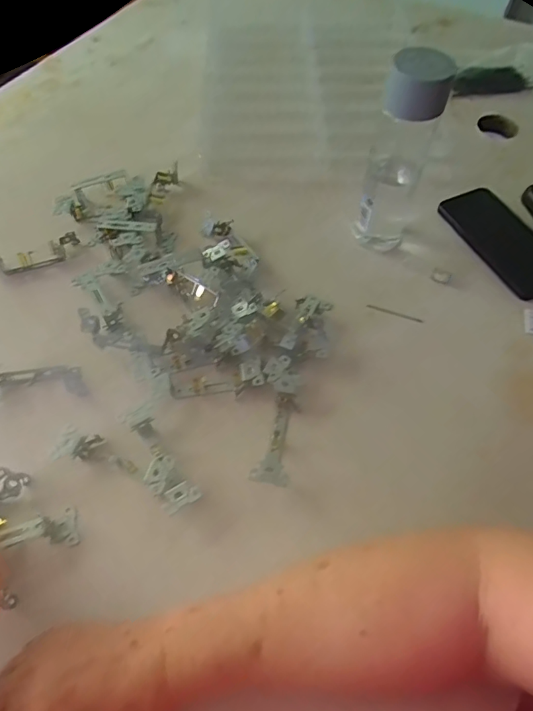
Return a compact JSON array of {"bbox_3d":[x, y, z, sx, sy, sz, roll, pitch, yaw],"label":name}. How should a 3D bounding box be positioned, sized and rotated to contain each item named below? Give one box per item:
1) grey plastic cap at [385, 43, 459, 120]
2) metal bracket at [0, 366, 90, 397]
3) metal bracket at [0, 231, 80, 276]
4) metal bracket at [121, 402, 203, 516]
[{"bbox_3d":[0.131,-0.231,0.401,0.050,0.039,0.050,0,58,0],"label":"grey plastic cap"},{"bbox_3d":[-0.228,0.023,0.452,0.103,0.025,0.036,-8,58,-4],"label":"metal bracket"},{"bbox_3d":[-0.270,-0.118,0.543,0.104,0.024,0.031,-15,59,-9],"label":"metal bracket"},{"bbox_3d":[-0.095,0.092,0.414,0.033,0.020,0.099,-29,62,-17],"label":"metal bracket"}]

